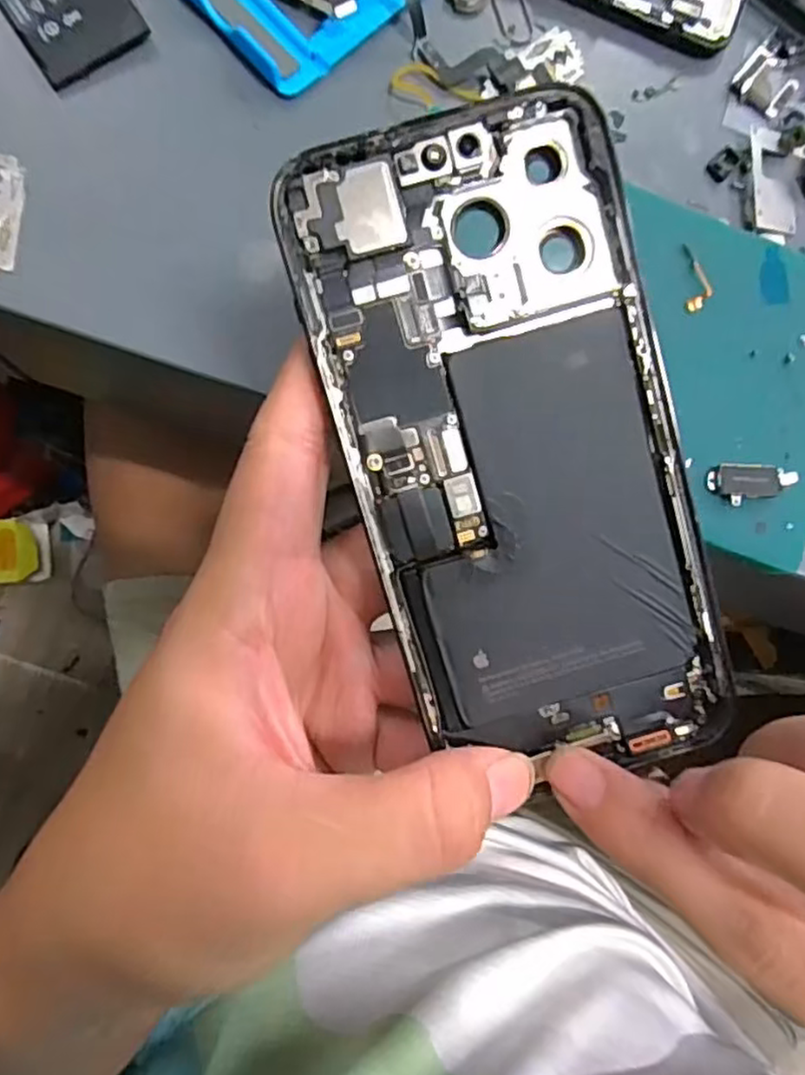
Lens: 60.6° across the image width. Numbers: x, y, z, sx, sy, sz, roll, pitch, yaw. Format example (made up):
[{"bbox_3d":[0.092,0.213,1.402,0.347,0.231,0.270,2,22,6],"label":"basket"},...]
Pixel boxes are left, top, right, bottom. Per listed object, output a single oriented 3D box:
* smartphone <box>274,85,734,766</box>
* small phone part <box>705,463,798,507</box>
[{"bbox_3d":[0.028,-0.018,0.165,0.076,0.006,0.155,-17,99,-1],"label":"smartphone"},{"bbox_3d":[0.113,-0.017,0.224,0.028,0.005,0.013,1,83,-6],"label":"small phone part"}]

